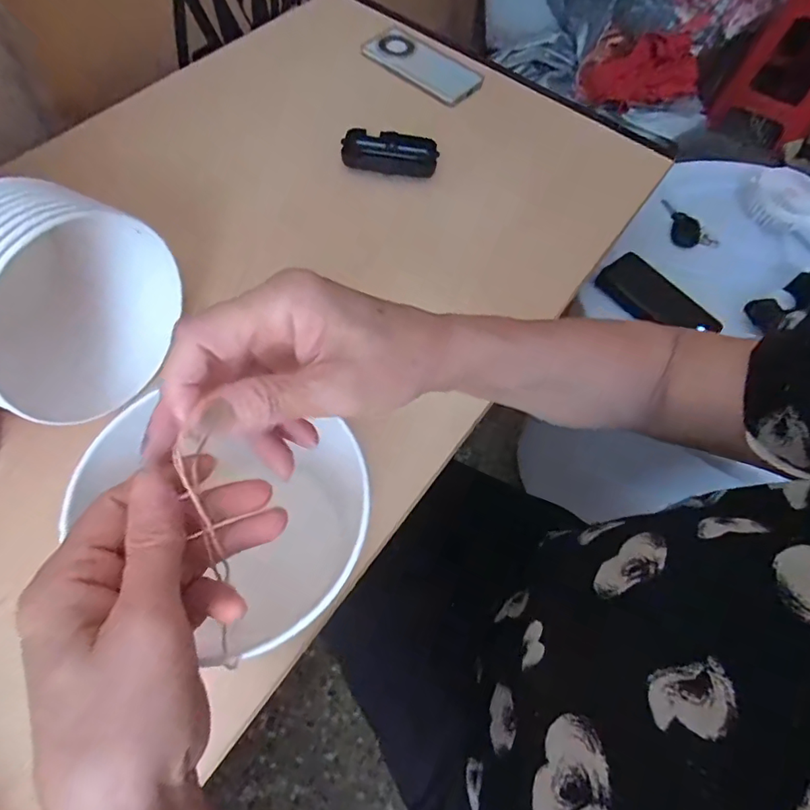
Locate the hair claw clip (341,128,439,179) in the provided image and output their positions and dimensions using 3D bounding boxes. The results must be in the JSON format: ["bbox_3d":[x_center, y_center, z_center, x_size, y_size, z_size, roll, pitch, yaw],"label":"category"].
[{"bbox_3d":[-0.018,-0.306,0.600,0.111,0.029,0.038,7,61,1],"label":"hair claw clip"}]

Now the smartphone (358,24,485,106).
[{"bbox_3d":[0.024,-0.474,0.688,0.162,0.015,0.073,40,75,11],"label":"smartphone"}]

